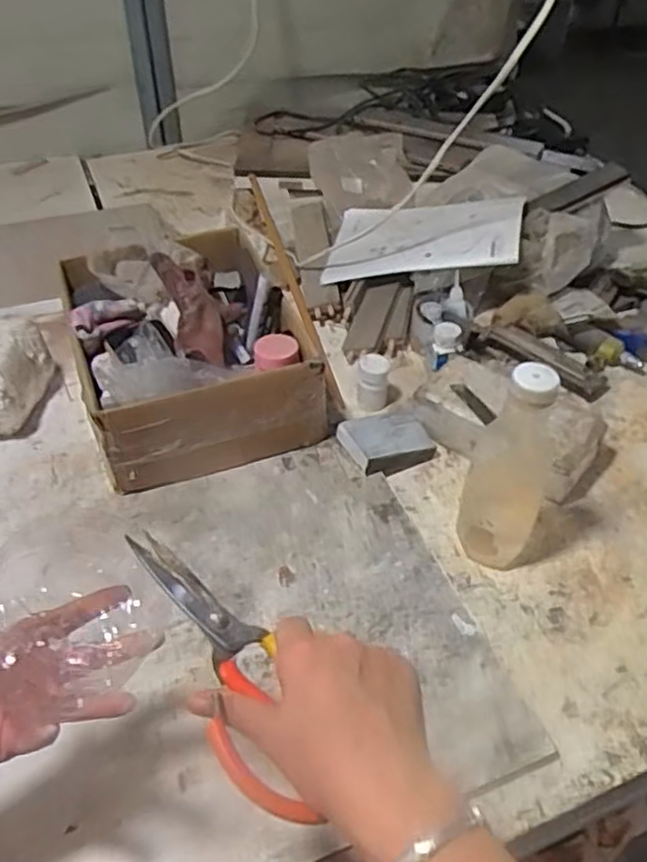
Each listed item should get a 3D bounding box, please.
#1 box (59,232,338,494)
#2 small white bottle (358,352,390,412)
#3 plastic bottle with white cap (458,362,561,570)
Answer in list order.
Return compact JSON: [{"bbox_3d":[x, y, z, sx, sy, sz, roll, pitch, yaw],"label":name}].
[{"bbox_3d":[-0.170,-0.120,0.833,0.242,0.135,0.337,-15,47,-16],"label":"box"},{"bbox_3d":[0.064,-0.062,0.870,0.043,0.068,0.038,4,45,2],"label":"small white bottle"},{"bbox_3d":[0.175,0.037,0.640,0.072,0.232,0.065,15,46,14],"label":"plastic bottle with white cap"}]

